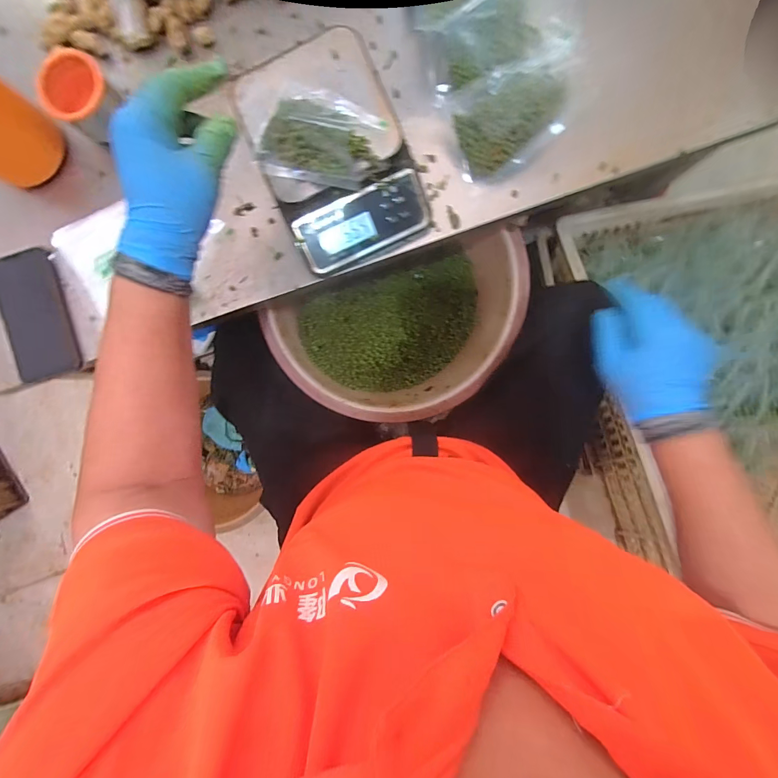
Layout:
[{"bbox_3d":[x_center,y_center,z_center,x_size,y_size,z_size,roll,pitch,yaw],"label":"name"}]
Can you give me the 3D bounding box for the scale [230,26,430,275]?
[{"bbox_3d":[-0.061,-0.249,0.385,0.151,0.060,0.213,-22,90,4],"label":"scale"}]

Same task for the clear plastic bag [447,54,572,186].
[{"bbox_3d":[0.124,-0.280,0.381,0.104,0.058,0.092,-21,91,4],"label":"clear plastic bag"}]

